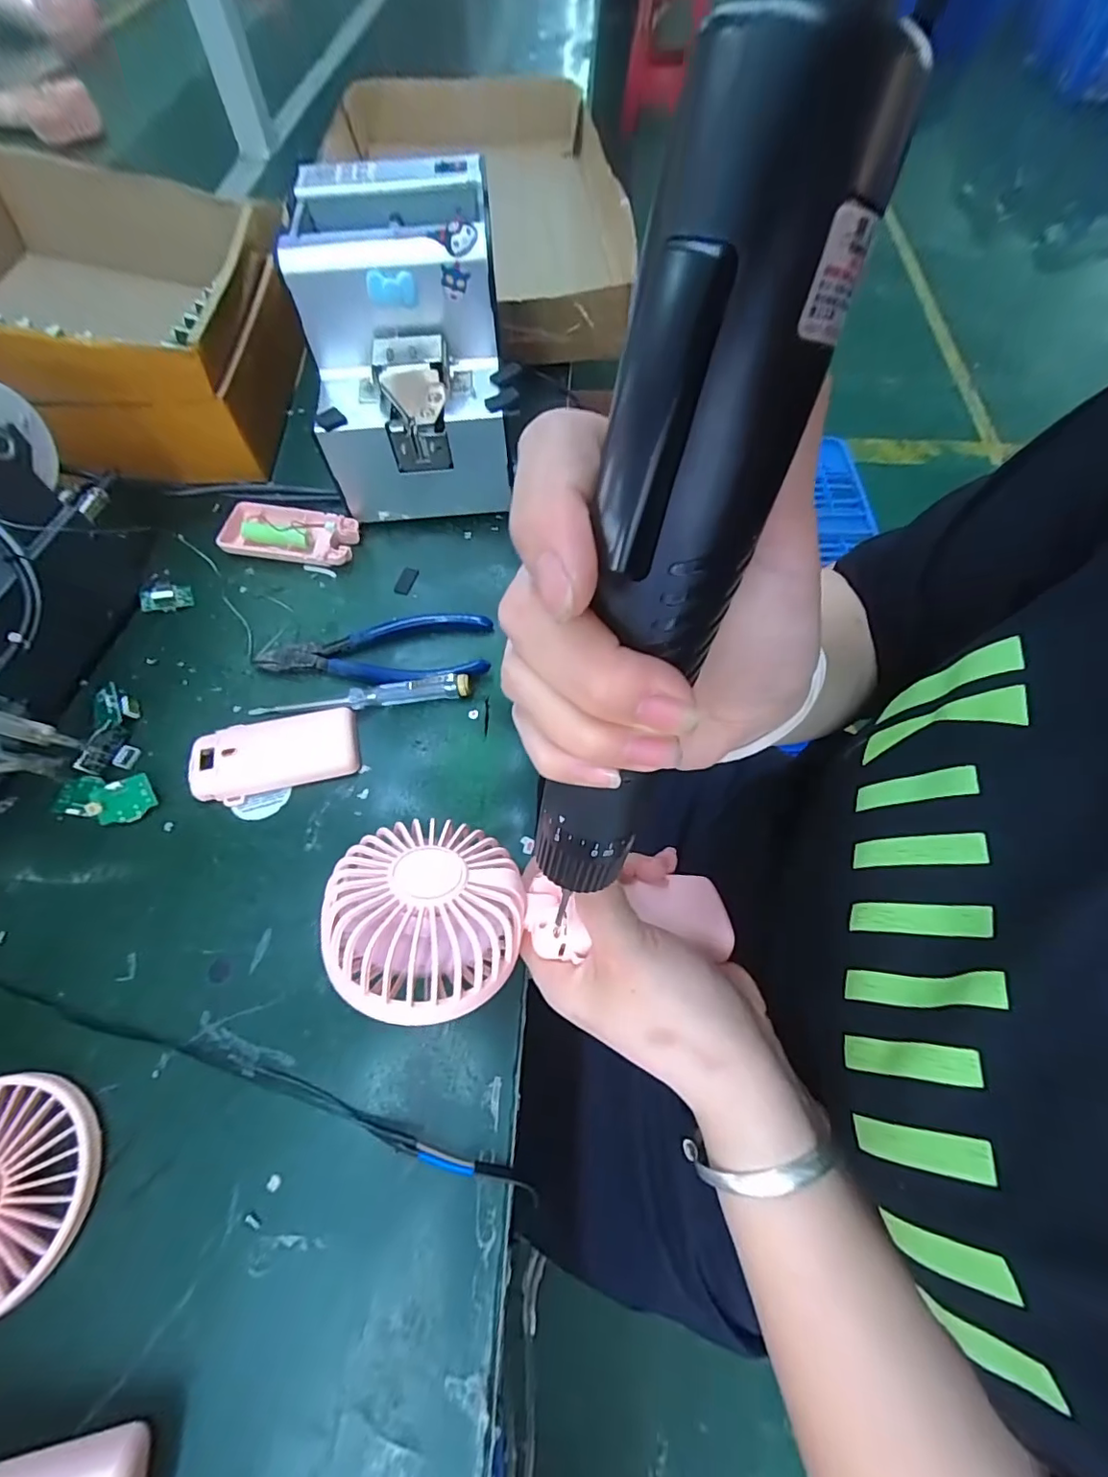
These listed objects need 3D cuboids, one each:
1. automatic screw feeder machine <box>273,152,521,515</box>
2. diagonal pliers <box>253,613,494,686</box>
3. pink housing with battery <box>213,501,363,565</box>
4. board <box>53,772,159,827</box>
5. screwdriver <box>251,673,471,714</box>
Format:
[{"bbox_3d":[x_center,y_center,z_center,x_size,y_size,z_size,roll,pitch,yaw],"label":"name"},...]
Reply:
[{"bbox_3d":[-0.099,-0.275,0.383,0.128,0.142,0.169,-5,64,-3],"label":"automatic screw feeder machine"},{"bbox_3d":[-0.119,-0.057,0.355,0.152,0.011,0.052,-4,64,-2],"label":"diagonal pliers"},{"bbox_3d":[-0.195,-0.152,0.397,0.093,0.013,0.046,7,64,3],"label":"pink housing with battery"},{"bbox_3d":[-0.260,0.033,0.308,0.055,0.014,0.026,3,64,1],"label":"board"},{"bbox_3d":[-0.122,-0.027,0.338,0.137,0.016,0.015,-7,64,-4],"label":"screwdriver"}]

